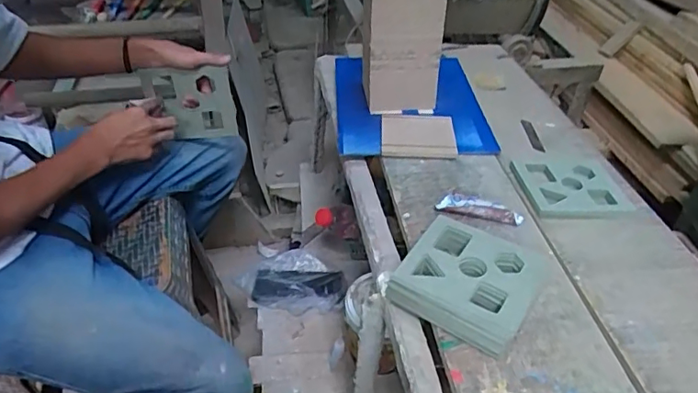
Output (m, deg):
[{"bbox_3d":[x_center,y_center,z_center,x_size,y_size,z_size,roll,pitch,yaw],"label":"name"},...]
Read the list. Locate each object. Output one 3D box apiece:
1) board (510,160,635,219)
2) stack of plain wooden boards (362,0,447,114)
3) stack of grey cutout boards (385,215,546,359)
[{"bbox_3d":[0.317,-0.016,0.753,0.141,0.012,0.132,-1,40,-5],"label":"board"},{"bbox_3d":[0.083,-0.265,0.861,0.120,0.268,0.110,-2,40,-6],"label":"stack of plain wooden boards"},{"bbox_3d":[0.134,0.092,0.589,0.141,0.039,0.138,28,46,26],"label":"stack of grey cutout boards"}]

